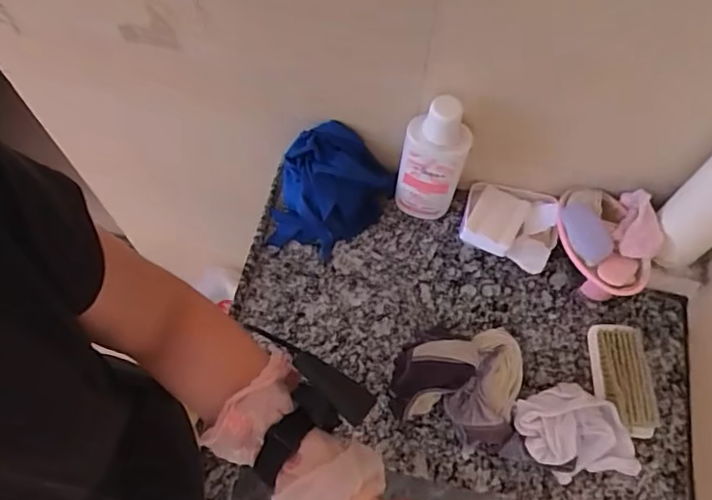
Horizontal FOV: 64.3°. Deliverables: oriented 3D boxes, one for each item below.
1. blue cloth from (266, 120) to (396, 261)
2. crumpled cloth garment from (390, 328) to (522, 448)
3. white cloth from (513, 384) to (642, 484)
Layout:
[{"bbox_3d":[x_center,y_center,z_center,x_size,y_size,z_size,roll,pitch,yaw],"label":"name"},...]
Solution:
[{"bbox_3d":[-0.042,-0.082,0.772,0.167,0.110,0.119,-38,70,-17],"label":"blue cloth"},{"bbox_3d":[0.121,0.151,0.681,0.143,0.079,0.126,14,64,6],"label":"crumpled cloth garment"},{"bbox_3d":[0.251,0.218,0.659,0.114,0.072,0.113,-20,65,-10],"label":"white cloth"}]

